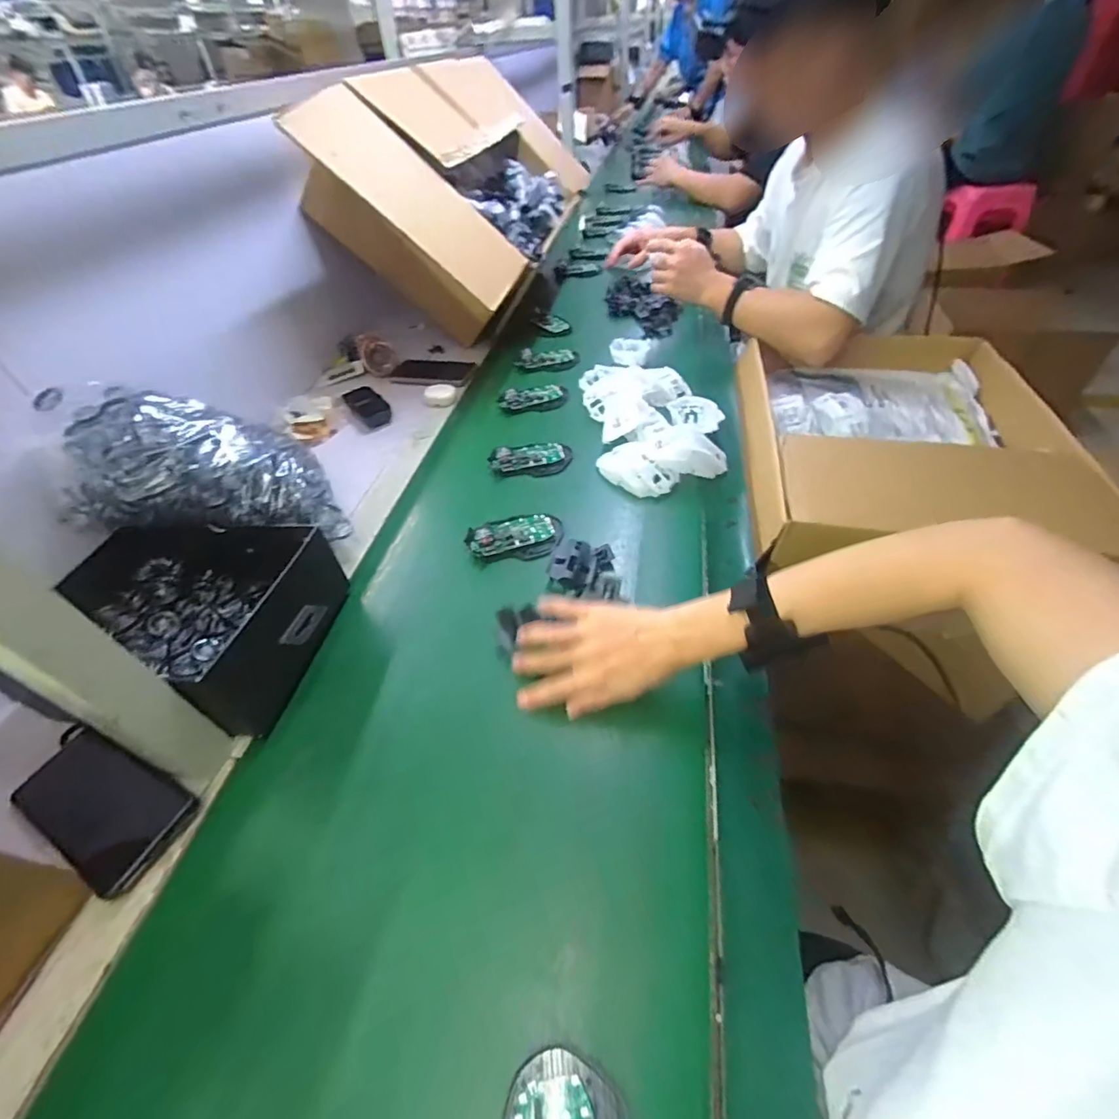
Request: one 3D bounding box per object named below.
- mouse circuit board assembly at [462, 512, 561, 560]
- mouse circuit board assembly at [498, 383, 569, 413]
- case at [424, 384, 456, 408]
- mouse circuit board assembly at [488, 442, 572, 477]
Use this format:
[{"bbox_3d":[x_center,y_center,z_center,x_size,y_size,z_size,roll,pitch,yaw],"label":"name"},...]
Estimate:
[{"bbox_3d":[-0.051,-0.025,0.600,0.111,0.027,0.066,-7,47,-7],"label":"mouse circuit board assembly"},{"bbox_3d":[-0.042,-0.266,0.825,0.110,0.022,0.061,-3,47,-3],"label":"mouse circuit board assembly"},{"bbox_3d":[-0.198,-0.272,0.852,0.051,0.018,0.057,-11,48,-10],"label":"case"},{"bbox_3d":[-0.040,-0.143,0.706,0.110,0.027,0.055,-3,47,-3],"label":"mouse circuit board assembly"}]

